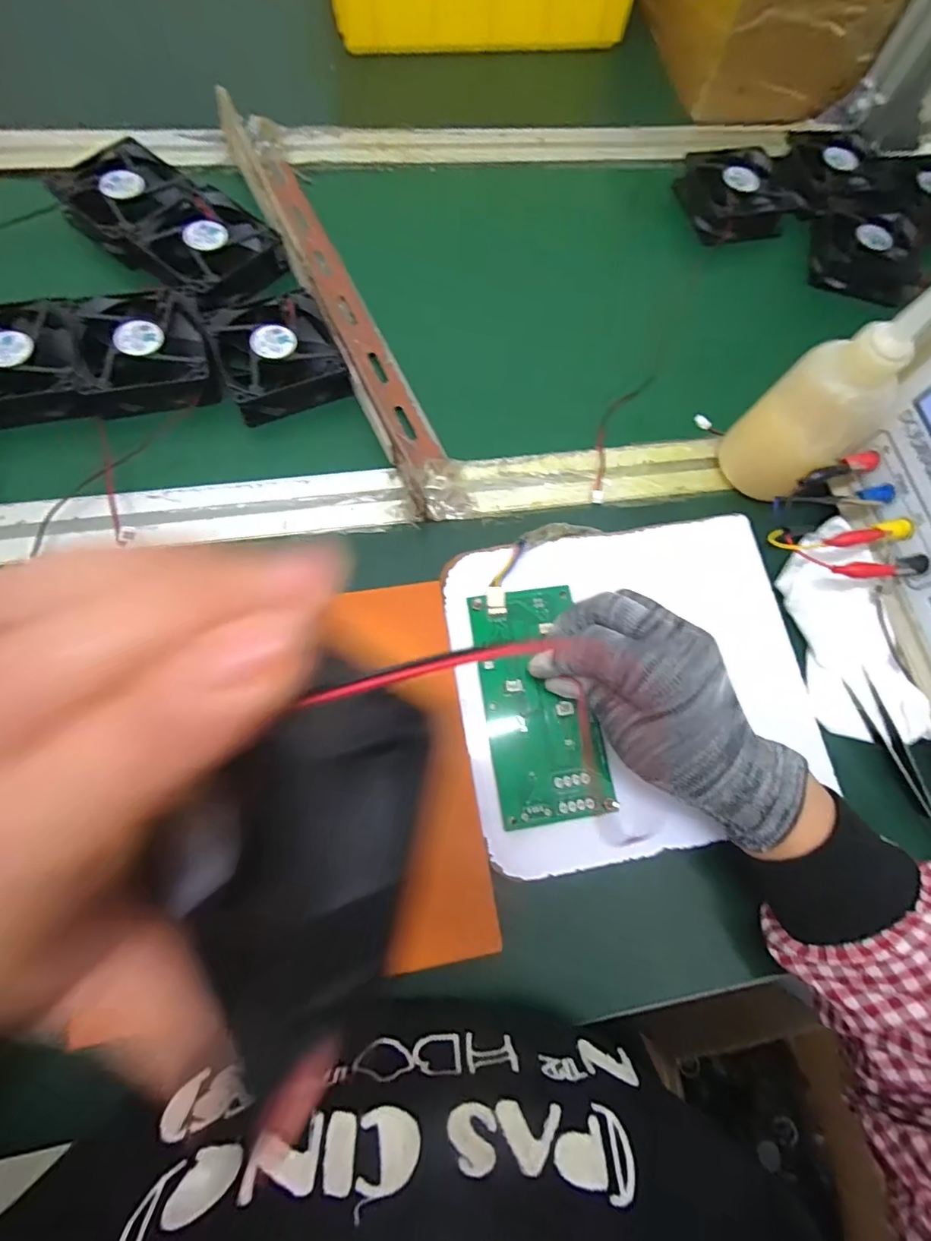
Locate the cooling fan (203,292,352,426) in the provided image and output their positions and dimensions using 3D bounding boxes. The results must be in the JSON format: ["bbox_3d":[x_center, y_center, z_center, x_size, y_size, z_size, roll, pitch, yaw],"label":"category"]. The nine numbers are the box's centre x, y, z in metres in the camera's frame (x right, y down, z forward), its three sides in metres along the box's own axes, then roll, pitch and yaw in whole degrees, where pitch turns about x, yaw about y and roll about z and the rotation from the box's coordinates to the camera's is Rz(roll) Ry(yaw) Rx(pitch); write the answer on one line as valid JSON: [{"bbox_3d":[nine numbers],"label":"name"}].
[{"bbox_3d":[-0.134,-0.195,0.368,0.080,0.022,0.087,-20,71,-10],"label":"cooling fan"}]

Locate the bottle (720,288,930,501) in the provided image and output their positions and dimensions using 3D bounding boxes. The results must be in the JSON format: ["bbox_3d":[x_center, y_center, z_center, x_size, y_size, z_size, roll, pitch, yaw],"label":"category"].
[{"bbox_3d":[0.225,-0.143,0.310,0.067,0.136,0.065,-39,76,-16],"label":"bottle"}]

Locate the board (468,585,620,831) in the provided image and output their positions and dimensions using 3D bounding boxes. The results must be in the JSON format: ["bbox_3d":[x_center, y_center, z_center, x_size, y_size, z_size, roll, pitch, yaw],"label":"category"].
[{"bbox_3d":[0.042,0.046,0.301,0.065,0.008,0.133,-11,76,-7],"label":"board"}]

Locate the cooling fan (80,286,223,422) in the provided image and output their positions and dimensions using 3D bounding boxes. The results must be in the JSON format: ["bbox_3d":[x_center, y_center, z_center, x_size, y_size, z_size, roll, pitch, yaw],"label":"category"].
[{"bbox_3d":[-0.218,-0.187,0.358,0.083,0.026,0.090,-10,70,-7],"label":"cooling fan"}]

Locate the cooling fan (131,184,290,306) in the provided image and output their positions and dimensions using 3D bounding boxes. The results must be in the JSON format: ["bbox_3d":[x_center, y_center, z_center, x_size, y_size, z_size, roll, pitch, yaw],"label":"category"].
[{"bbox_3d":[-0.191,-0.281,0.389,0.088,0.022,0.088,42,73,12],"label":"cooling fan"}]

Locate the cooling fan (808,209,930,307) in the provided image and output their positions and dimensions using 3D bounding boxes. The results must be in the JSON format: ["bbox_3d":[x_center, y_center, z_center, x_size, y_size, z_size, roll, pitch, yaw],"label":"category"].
[{"bbox_3d":[0.352,-0.319,0.451,0.087,0.030,0.087,19,69,4],"label":"cooling fan"}]

